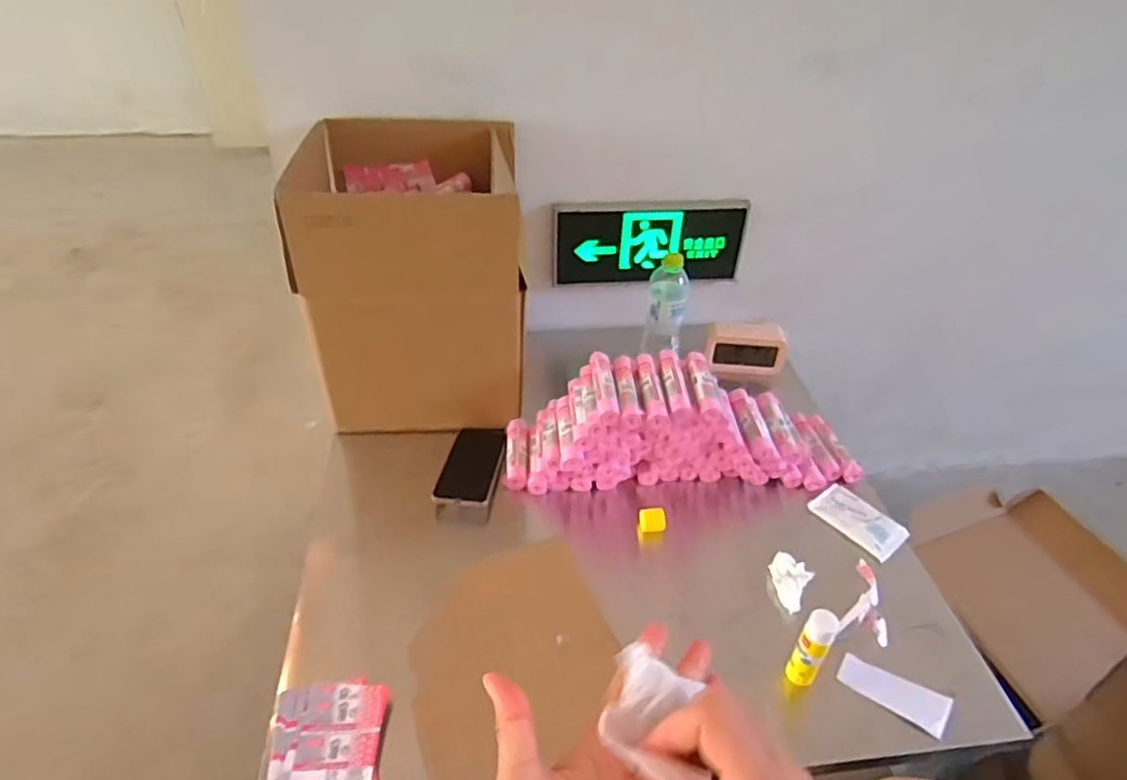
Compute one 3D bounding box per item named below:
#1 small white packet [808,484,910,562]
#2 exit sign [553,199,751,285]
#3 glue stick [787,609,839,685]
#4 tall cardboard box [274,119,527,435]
[{"bbox_3d":[0.410,0.177,0.906,0.078,0.006,0.122,-21,44,-27],"label":"small white packet"},{"bbox_3d":[0.153,-0.258,1.154,0.340,0.148,0.026,-4,39,-8],"label":"exit sign"},{"bbox_3d":[0.269,0.281,0.707,0.030,0.104,0.030,26,44,26],"label":"glue stick"},{"bbox_3d":[-0.222,-0.176,0.987,0.304,0.348,0.302,-3,39,-7],"label":"tall cardboard box"}]

